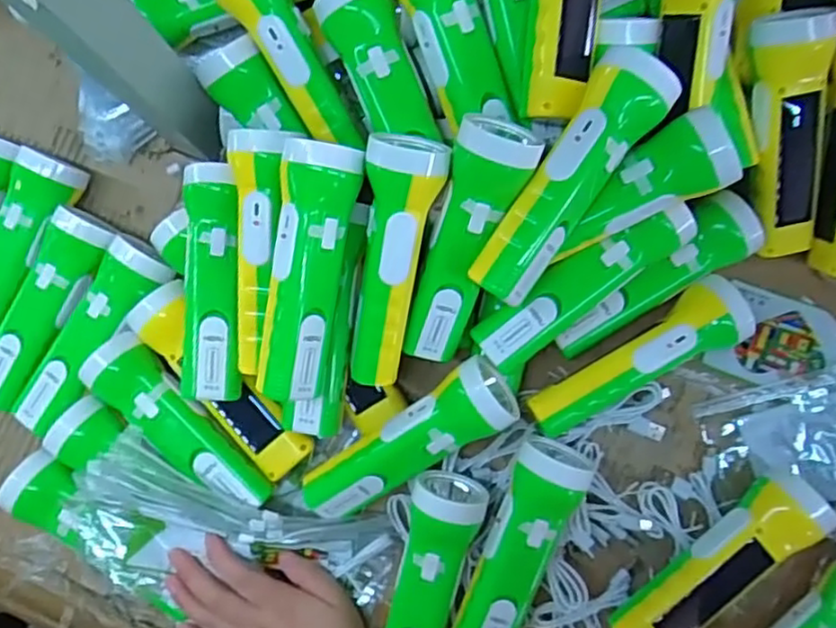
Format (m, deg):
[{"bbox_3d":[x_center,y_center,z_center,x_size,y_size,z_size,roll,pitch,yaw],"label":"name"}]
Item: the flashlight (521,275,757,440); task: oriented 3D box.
[{"bbox_3d":[0.162,0.036,0.502,0.171,0.051,0.048,-32,87,-3],"label":"flashlight"}]

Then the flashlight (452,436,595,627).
[{"bbox_3d":[0.072,0.176,0.494,0.054,0.055,0.176,20,98,2],"label":"flashlight"}]

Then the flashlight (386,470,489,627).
[{"bbox_3d":[0.007,0.202,0.493,0.050,0.059,0.169,12,86,0],"label":"flashlight"}]

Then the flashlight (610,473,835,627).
[{"bbox_3d":[0.219,0.187,0.492,0.175,0.055,0.056,-42,88,-4],"label":"flashlight"}]

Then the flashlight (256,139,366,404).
[{"bbox_3d":[-0.072,-0.027,0.451,0.047,0.040,0.168,10,99,-1],"label":"flashlight"}]

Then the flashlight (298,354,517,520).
[{"bbox_3d":[-0.011,0.096,0.493,0.169,0.048,0.056,-34,87,14],"label":"flashlight"}]

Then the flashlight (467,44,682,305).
[{"bbox_3d":[0.095,-0.086,0.424,0.052,0.044,0.180,37,86,1],"label":"flashlight"}]

